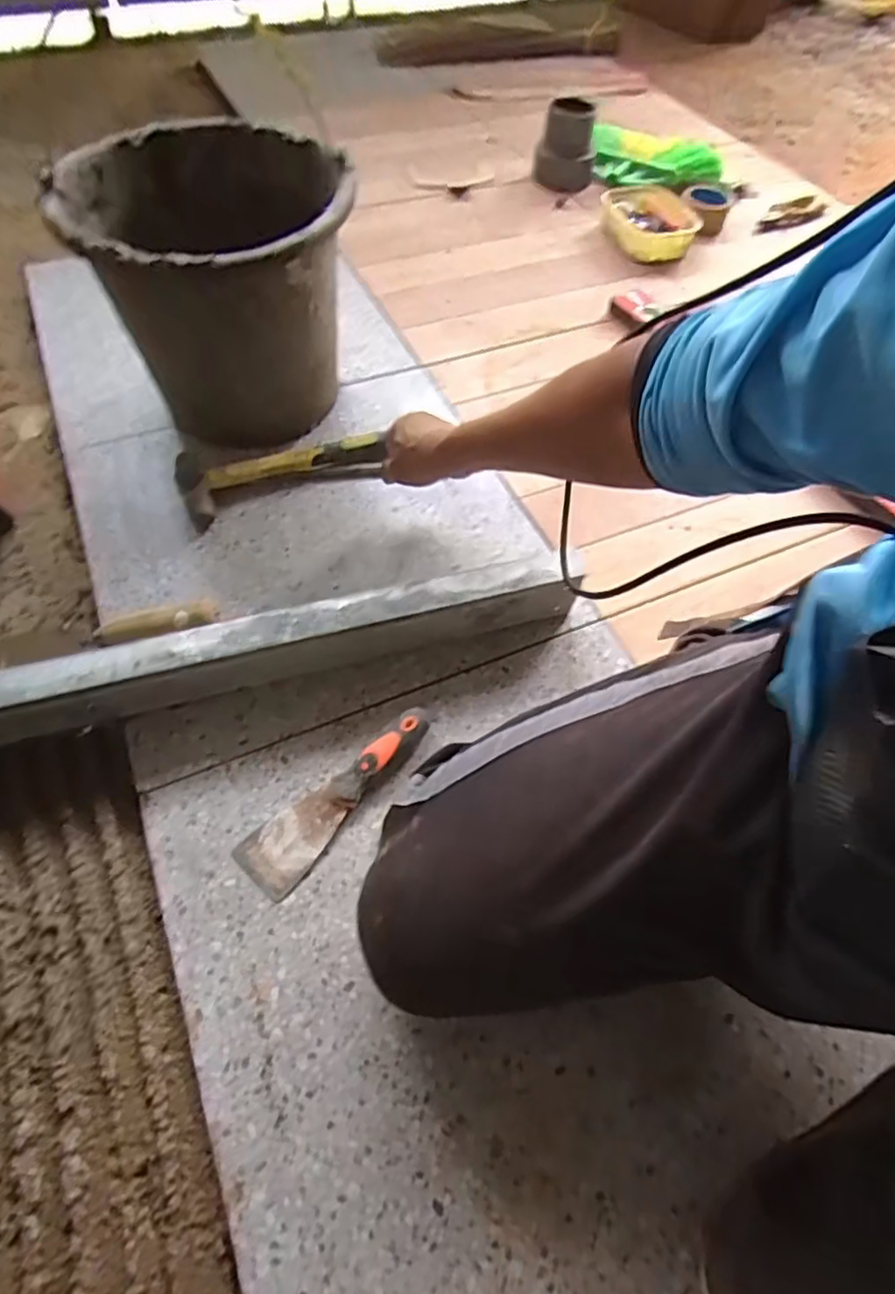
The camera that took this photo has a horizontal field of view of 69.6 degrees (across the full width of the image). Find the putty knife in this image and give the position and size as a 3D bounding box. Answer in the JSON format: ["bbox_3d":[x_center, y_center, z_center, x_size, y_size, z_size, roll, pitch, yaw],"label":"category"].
[{"bbox_3d":[-0.098,0.130,0.586,0.060,0.027,0.204,38,64,21],"label":"putty knife"}]

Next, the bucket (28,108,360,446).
[{"bbox_3d":[-0.266,-0.428,0.798,0.290,0.264,0.316,0,57,-1],"label":"bucket"}]

